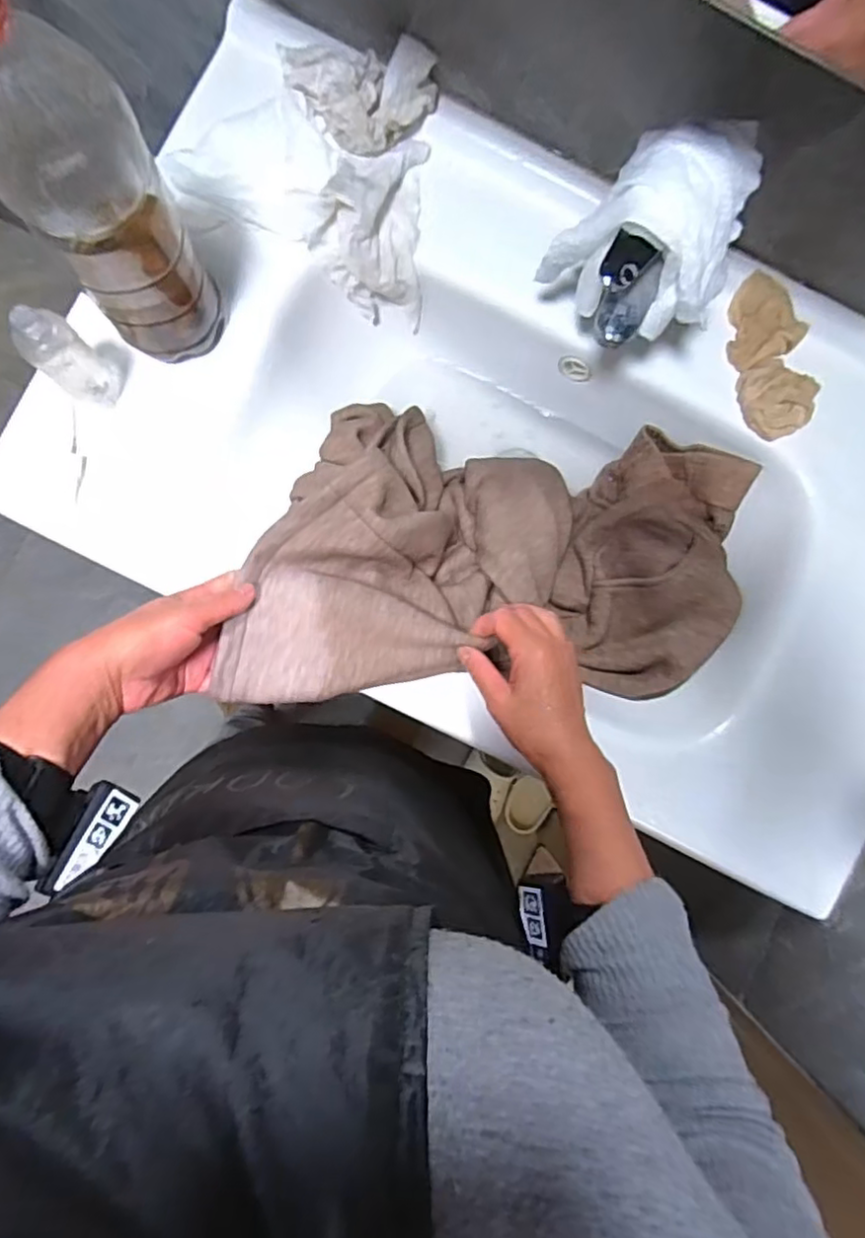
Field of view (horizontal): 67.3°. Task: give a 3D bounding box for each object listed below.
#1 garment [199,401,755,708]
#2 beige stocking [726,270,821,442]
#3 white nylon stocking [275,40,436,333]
[{"bbox_3d":[0.051,-0.059,0.576,0.456,0.107,0.268,-6,88,-15],"label":"garment"},{"bbox_3d":[0.289,-0.223,0.552,0.057,0.030,0.129,-4,88,-3],"label":"beige stocking"},{"bbox_3d":[-0.056,-0.372,0.552,0.123,0.090,0.207,-6,106,-3],"label":"white nylon stocking"}]

